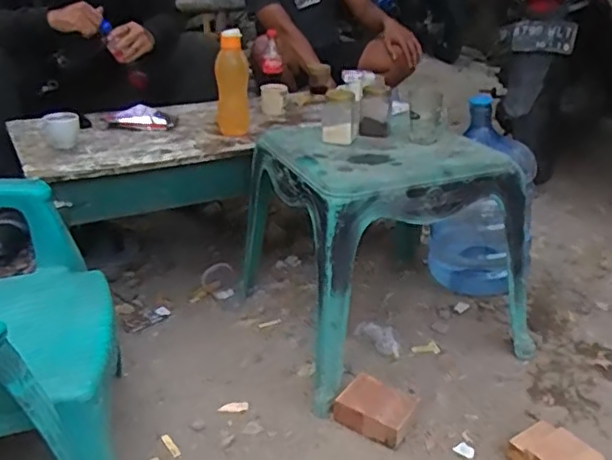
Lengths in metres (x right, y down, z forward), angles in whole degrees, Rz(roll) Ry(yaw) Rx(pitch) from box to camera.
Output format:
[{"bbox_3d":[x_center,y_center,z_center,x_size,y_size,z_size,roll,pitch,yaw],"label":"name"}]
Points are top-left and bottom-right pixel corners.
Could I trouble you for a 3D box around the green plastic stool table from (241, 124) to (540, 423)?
[{"bbox_3d":[0.165,0.024,1.402,0.515,0.451,0.486,-10,28,-18],"label":"green plastic stool table"}]

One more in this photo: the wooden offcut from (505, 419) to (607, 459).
[{"bbox_3d":[0.439,0.404,1.094,0.106,0.052,0.139,-14,30,-25],"label":"wooden offcut"}]

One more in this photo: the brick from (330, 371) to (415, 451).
[{"bbox_3d":[0.137,0.343,1.200,0.138,0.061,0.113,18,32,32],"label":"brick"}]

